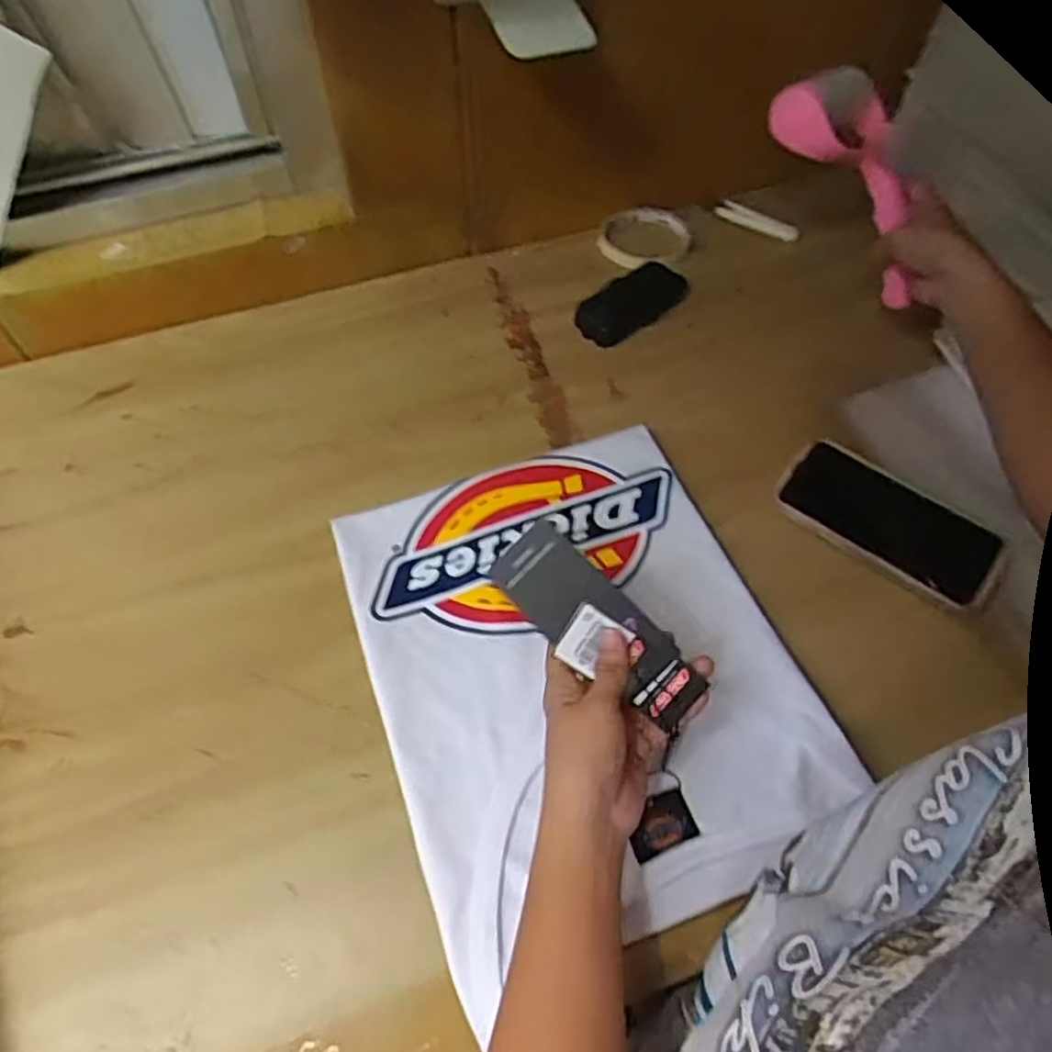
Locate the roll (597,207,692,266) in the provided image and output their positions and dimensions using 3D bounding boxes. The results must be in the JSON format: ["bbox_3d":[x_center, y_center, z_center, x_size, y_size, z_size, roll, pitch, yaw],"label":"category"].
[{"bbox_3d":[0.117,-0.284,0.718,0.089,0.017,0.089,0,60,-1],"label":"roll"}]

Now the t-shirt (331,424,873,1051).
[{"bbox_3d":[0.036,0.082,0.480,0.261,0.022,0.317,-18,62,-11],"label":"t-shirt"}]

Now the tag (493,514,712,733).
[{"bbox_3d":[0.040,0.056,0.412,0.130,0.005,0.047,43,95,3],"label":"tag"}]

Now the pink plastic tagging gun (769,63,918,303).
[{"bbox_3d":[0.264,-0.262,0.565,0.091,0.054,0.179,-35,97,-19],"label":"pink plastic tagging gun"}]

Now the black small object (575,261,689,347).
[{"bbox_3d":[0.099,-0.205,0.667,0.117,0.019,0.048,-37,67,-20],"label":"black small object"}]

